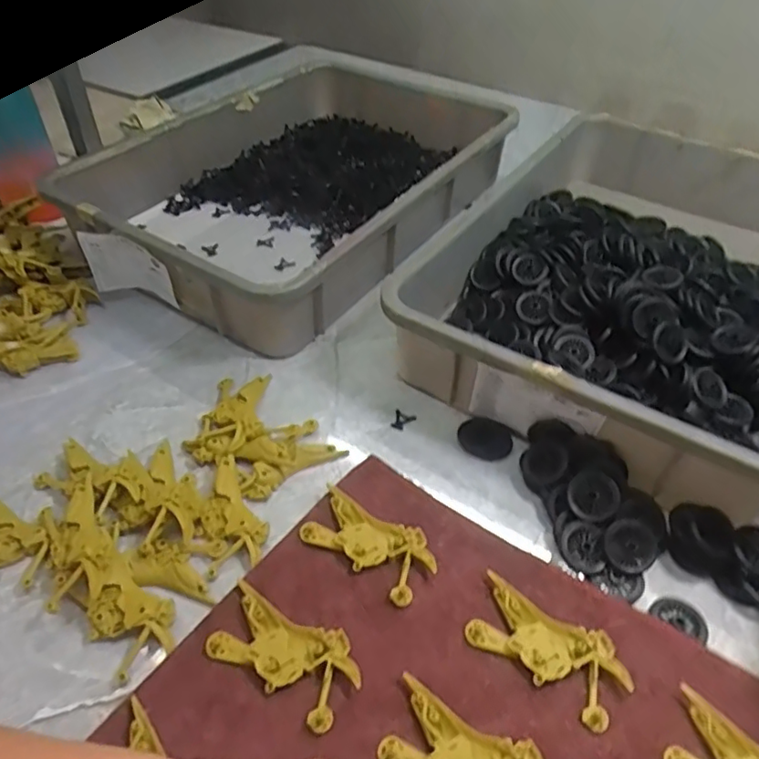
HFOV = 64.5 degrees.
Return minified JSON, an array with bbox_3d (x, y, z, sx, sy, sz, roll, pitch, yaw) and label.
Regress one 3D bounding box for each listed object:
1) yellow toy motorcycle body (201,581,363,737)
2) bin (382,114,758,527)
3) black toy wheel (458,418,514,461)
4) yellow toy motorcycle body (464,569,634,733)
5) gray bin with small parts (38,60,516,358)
[{"bbox_3d":[-0.062,0.177,0.391,0.099,0.010,0.052,24,47,22],"label":"yellow toy motorcycle body"},{"bbox_3d":[0.281,-0.110,0.639,0.353,0.116,0.528,24,47,23],"label":"bin"},{"bbox_3d":[0.093,0.053,0.530,0.047,0.012,0.037,22,46,21],"label":"black toy wheel"},{"bbox_3d":[0.110,0.176,0.397,0.102,0.013,0.051,29,49,26],"label":"yellow toy motorcycle body"},{"bbox_3d":[-0.098,-0.259,0.770,0.426,0.118,0.514,28,49,26],"label":"gray bin with small parts"}]

